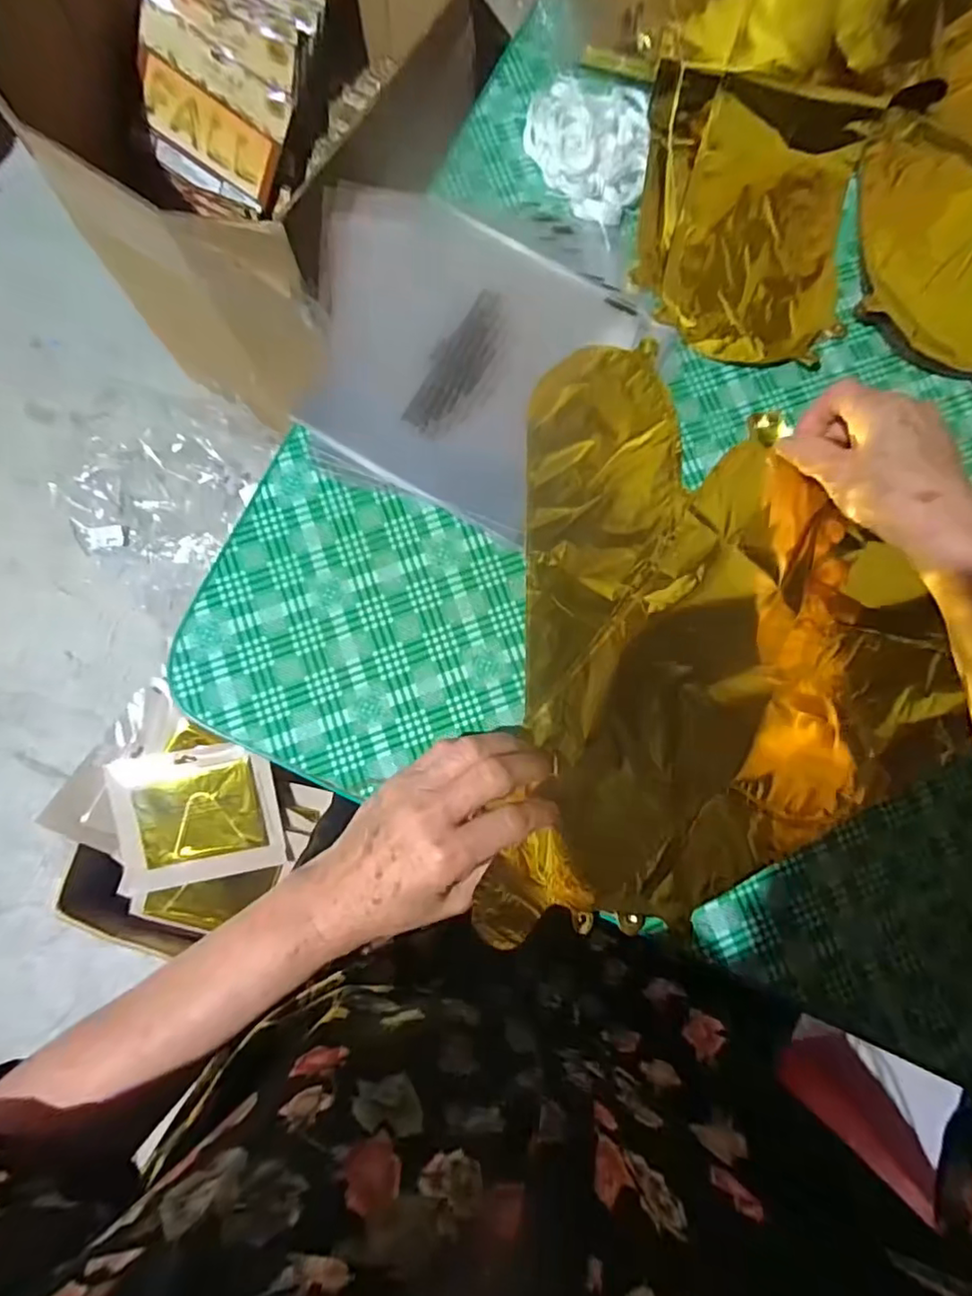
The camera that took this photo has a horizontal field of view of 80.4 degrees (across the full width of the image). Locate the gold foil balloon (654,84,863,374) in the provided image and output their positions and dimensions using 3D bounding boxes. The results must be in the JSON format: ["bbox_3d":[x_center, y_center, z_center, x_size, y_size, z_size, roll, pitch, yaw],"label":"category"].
[{"bbox_3d":[0.208,-0.305,0.431,0.127,0.024,0.190,15,82,-1],"label":"gold foil balloon"}]

